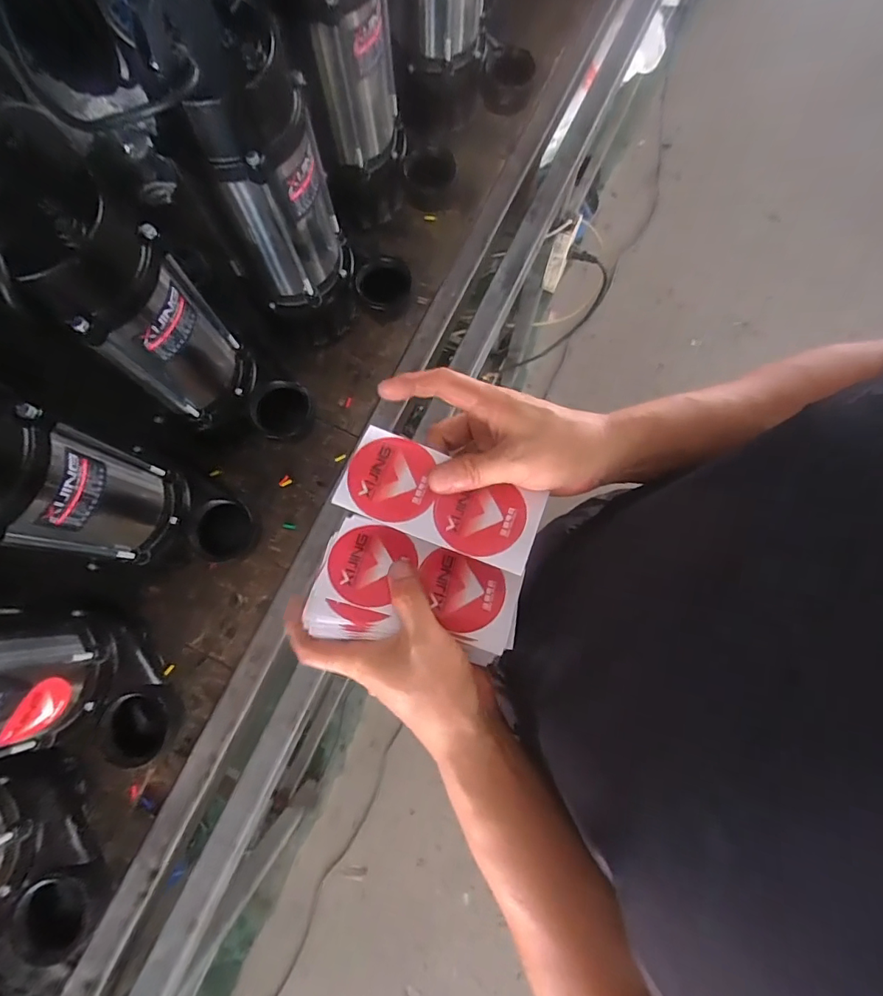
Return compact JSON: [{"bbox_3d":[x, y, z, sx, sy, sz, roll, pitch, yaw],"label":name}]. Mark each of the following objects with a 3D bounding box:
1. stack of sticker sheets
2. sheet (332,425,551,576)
[{"bbox_3d":[-0.017,0.069,0.365,0.150,0.018,0.085,13,77,1],"label":"stack of sticker sheets"},{"bbox_3d":[0.000,-0.001,0.360,0.145,0.010,0.067,21,73,5],"label":"sheet"}]

